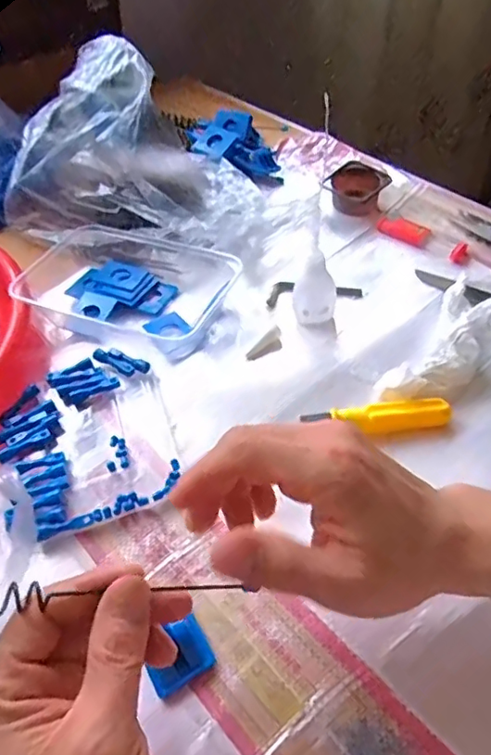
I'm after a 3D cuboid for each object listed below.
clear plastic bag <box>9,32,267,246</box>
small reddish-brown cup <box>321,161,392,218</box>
[{"bbox_3d":[-0.105,-0.203,0.502,0.236,0.135,0.138,15,53,16],"label":"clear plastic bag"},{"bbox_3d":[0.106,-0.182,0.536,0.053,0.028,0.048,27,57,24],"label":"small reddish-brown cup"}]

